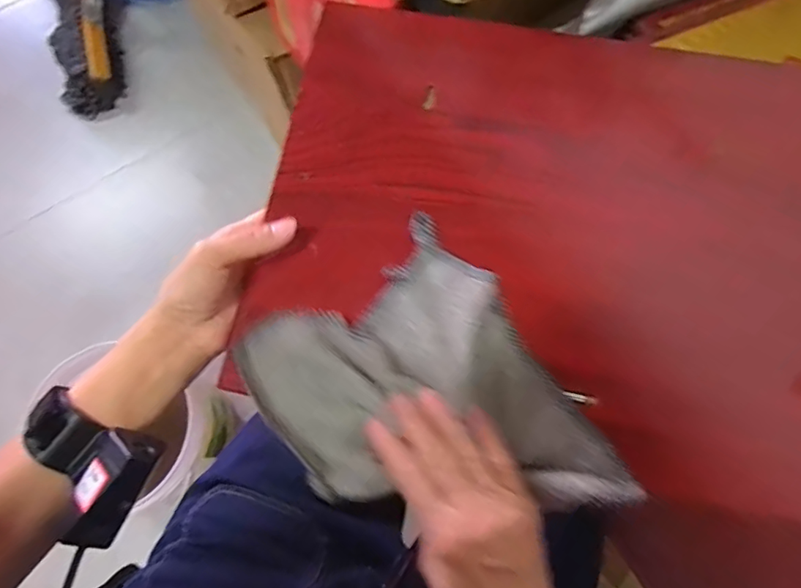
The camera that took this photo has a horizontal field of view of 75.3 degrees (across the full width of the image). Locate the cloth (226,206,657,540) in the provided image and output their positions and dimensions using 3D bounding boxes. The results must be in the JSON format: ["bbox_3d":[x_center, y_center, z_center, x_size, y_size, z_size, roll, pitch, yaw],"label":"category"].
[{"bbox_3d":[0.014,0.071,0.317,0.156,0.022,0.199,-35,75,-9],"label":"cloth"}]

